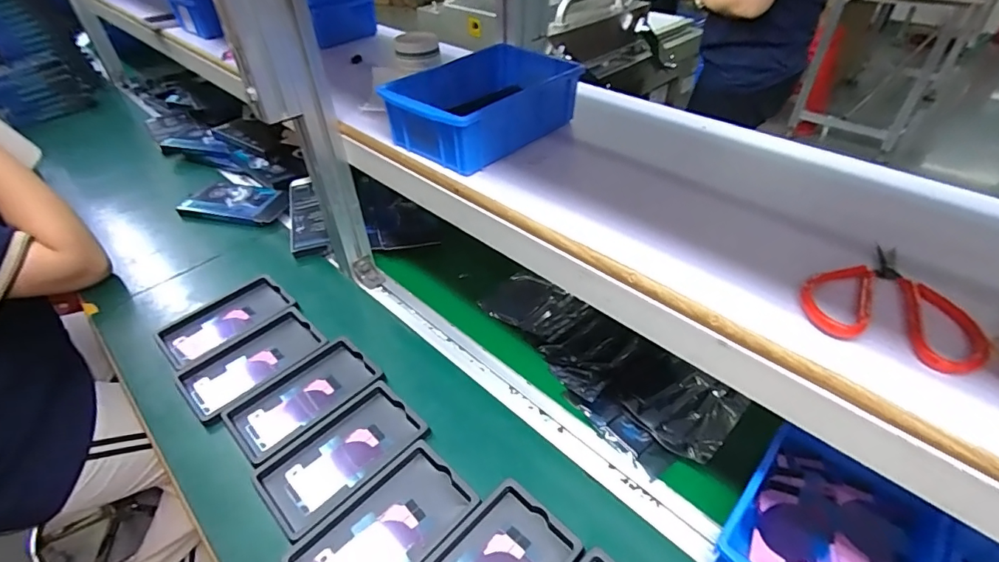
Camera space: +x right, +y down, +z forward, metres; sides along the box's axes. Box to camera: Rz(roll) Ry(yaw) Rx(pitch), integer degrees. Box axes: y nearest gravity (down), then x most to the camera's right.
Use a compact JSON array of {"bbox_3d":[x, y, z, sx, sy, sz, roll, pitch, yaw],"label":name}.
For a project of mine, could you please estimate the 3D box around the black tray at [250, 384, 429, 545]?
[{"bbox_3d":[-0.163,0.182,0.511,0.157,0.019,0.095,-34,50,-31],"label":"black tray"}]

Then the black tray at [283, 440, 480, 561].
[{"bbox_3d":[-0.106,0.230,0.451,0.093,0.015,0.155,31,51,33],"label":"black tray"}]

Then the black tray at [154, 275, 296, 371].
[{"bbox_3d":[-0.370,0.055,0.666,0.156,0.029,0.096,-34,50,-31],"label":"black tray"}]

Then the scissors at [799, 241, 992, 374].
[{"bbox_3d":[0.269,0.012,0.337,0.101,0.012,0.104,22,47,26],"label":"scissors"}]

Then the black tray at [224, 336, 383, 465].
[{"bbox_3d":[-0.224,0.136,0.568,0.157,0.023,0.092,-34,50,-31],"label":"black tray"}]

